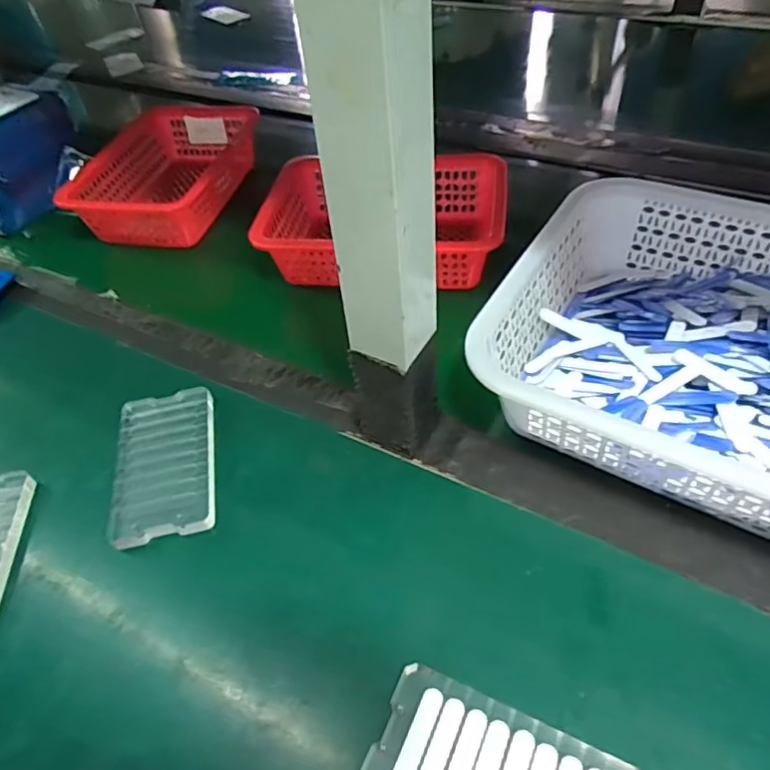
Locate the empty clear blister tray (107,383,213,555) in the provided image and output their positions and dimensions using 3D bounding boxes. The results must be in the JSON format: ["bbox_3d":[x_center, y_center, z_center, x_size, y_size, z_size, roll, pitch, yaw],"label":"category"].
[{"bbox_3d":[-0.160,0.055,0.433,0.069,0.016,0.121,-11,48,-3],"label":"empty clear blister tray"}]

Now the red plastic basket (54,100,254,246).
[{"bbox_3d":[-0.248,-0.242,0.694,0.164,0.067,0.242,8,50,14],"label":"red plastic basket"}]

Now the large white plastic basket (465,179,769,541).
[{"bbox_3d":[0.259,-0.014,0.399,0.349,0.079,0.248,21,54,24],"label":"large white plastic basket"}]

